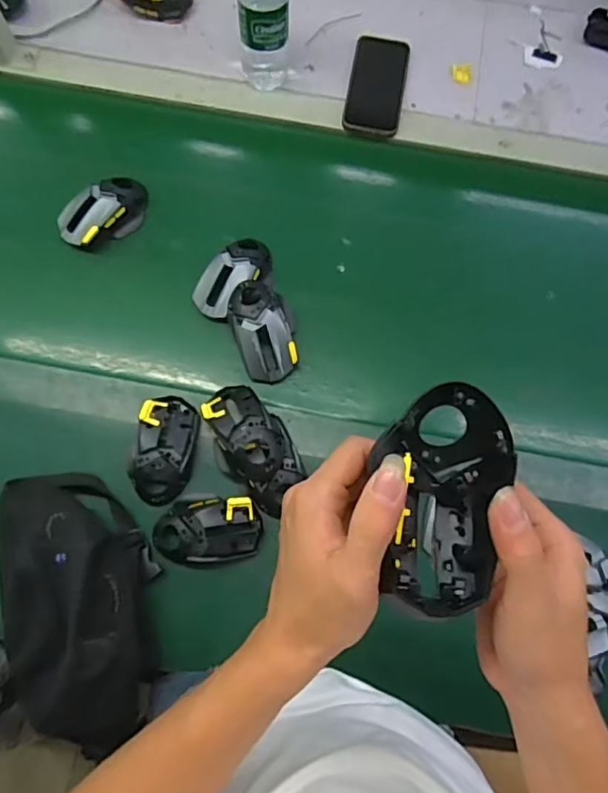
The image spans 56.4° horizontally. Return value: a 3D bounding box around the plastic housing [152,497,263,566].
[{"bbox_3d":[-0.105,0.146,0.616,0.119,0.033,0.077,0,73,-1],"label":"plastic housing"}]

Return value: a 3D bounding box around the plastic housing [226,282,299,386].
[{"bbox_3d":[-0.051,-0.078,0.675,0.063,0.059,0.120,-20,75,-7],"label":"plastic housing"}]

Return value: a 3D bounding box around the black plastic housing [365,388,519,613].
[{"bbox_3d":[0.070,0.054,0.297,0.070,0.044,0.111,10,73,2],"label":"black plastic housing"}]

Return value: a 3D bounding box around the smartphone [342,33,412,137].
[{"bbox_3d":[0.103,-0.433,0.787,0.077,0.005,0.166,8,73,2],"label":"smartphone"}]

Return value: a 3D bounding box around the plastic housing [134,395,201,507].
[{"bbox_3d":[-0.159,0.058,0.638,0.071,0.039,0.123,7,73,1],"label":"plastic housing"}]

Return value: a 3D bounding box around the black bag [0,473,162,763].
[{"bbox_3d":[-0.235,0.204,0.575,0.156,0.066,0.280,-21,75,-7],"label":"black bag"}]

